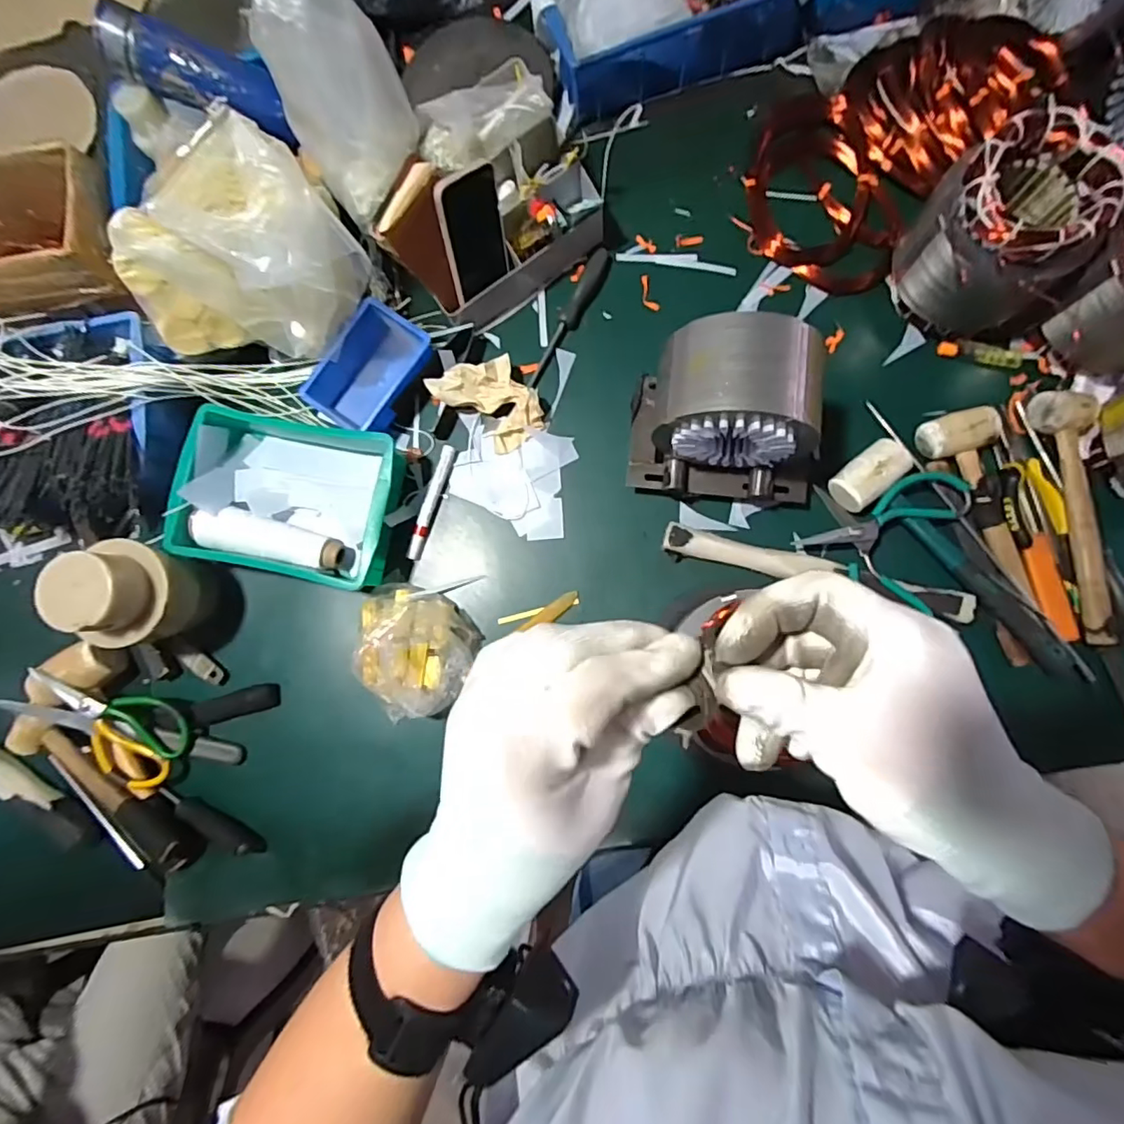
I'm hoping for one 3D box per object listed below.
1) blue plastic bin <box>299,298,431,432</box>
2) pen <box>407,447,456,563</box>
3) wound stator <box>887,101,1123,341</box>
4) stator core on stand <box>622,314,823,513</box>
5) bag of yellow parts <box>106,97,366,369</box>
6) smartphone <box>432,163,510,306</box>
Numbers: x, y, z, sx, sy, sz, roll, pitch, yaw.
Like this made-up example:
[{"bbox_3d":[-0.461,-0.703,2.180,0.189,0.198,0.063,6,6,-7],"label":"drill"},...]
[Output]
[{"bbox_3d":[-0.230,-0.226,0.672,0.101,0.052,0.150,39,89,6],"label":"blue plastic bin"},{"bbox_3d":[-0.160,-0.073,0.674,0.019,0.012,0.143,17,87,5],"label":"pen"},{"bbox_3d":[0.445,-0.334,0.582,0.133,0.165,0.152,-22,82,2],"label":"wound stator"},{"bbox_3d":[0.178,-0.145,0.574,0.197,0.193,0.131,5,84,5],"label":"stator core on stand"},{"bbox_3d":[-0.348,-0.311,0.586,0.247,0.146,0.157,-29,82,1],"label":"bag of yellow parts"},{"bbox_3d":[-0.095,-0.359,0.607,0.075,0.131,0.005,-39,69,-16],"label":"smartphone"}]

